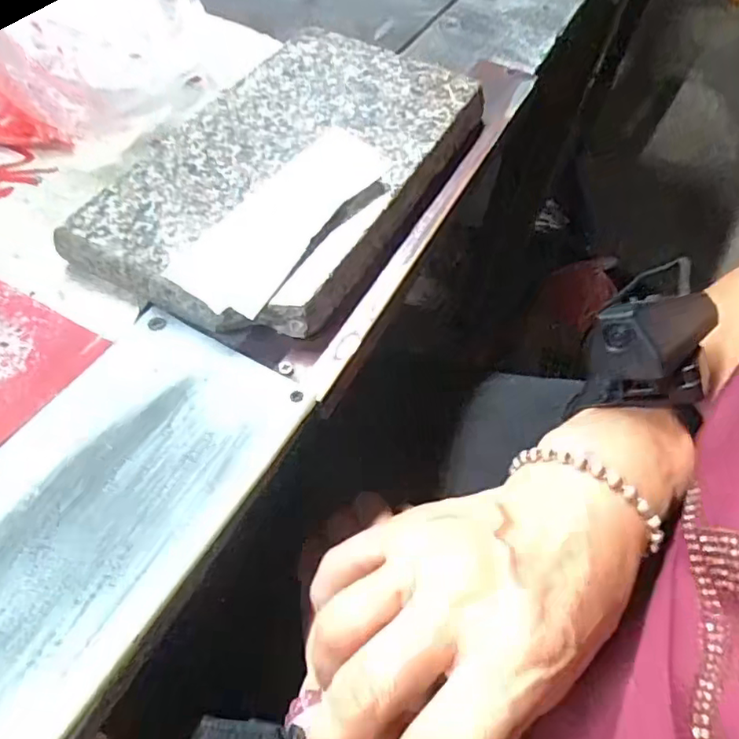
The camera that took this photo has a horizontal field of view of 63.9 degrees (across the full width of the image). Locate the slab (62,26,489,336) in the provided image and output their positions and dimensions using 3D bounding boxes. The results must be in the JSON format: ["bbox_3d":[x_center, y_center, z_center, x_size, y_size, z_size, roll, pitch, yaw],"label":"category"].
[{"bbox_3d":[-0.045,-0.126,0.340,0.158,0.025,0.245,22,56,9],"label":"slab"}]

